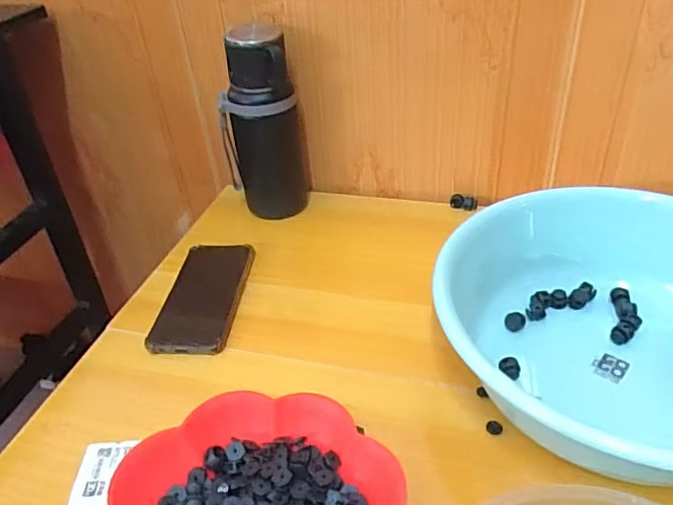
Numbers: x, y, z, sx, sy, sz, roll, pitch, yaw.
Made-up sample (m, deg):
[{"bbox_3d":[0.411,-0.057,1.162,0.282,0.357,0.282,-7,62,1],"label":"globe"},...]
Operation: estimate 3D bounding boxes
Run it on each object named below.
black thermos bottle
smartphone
[{"bbox_3d":[-0.091,-0.156,0.688,0.098,0.229,0.065,-8,38,-4],"label":"black thermos bottle"},{"bbox_3d":[-0.140,0.043,0.598,0.080,0.008,0.168,-1,38,6],"label":"smartphone"}]

